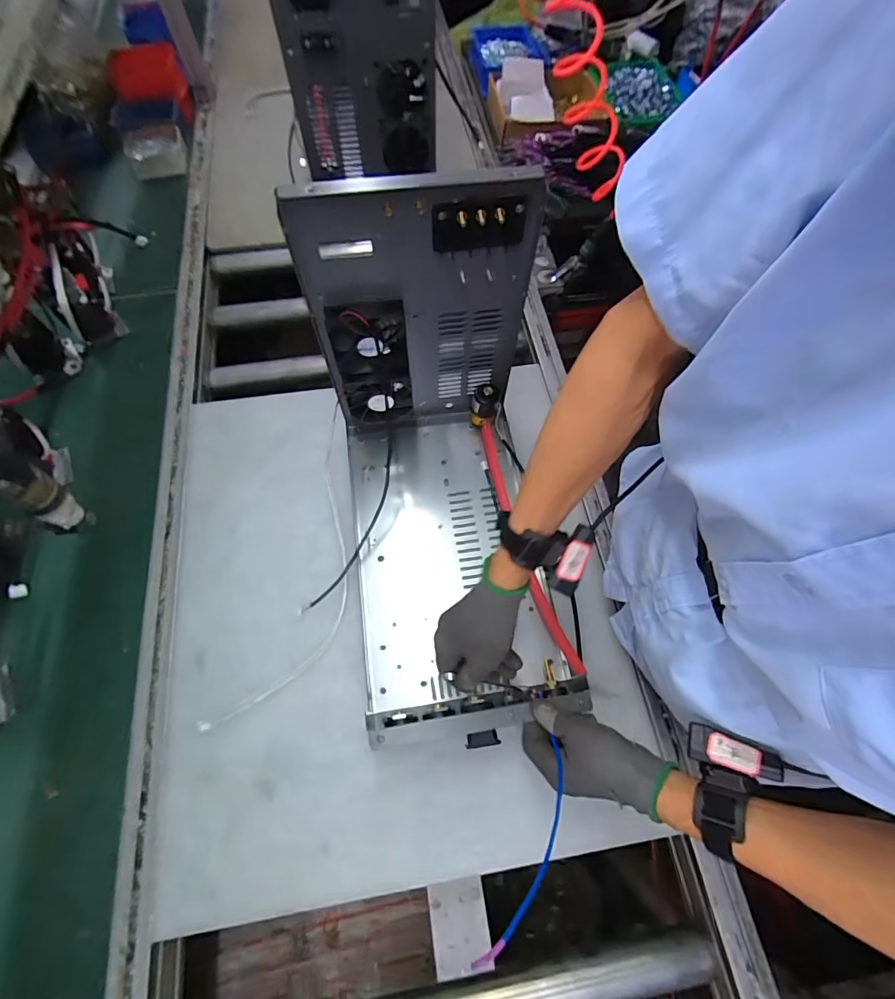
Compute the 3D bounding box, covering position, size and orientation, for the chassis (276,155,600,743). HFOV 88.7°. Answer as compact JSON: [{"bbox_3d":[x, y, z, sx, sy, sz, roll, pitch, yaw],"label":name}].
[{"bbox_3d":[0.001,0.000,0.520,0.247,0.428,0.469,-8,66,-5],"label":"chassis"}]

